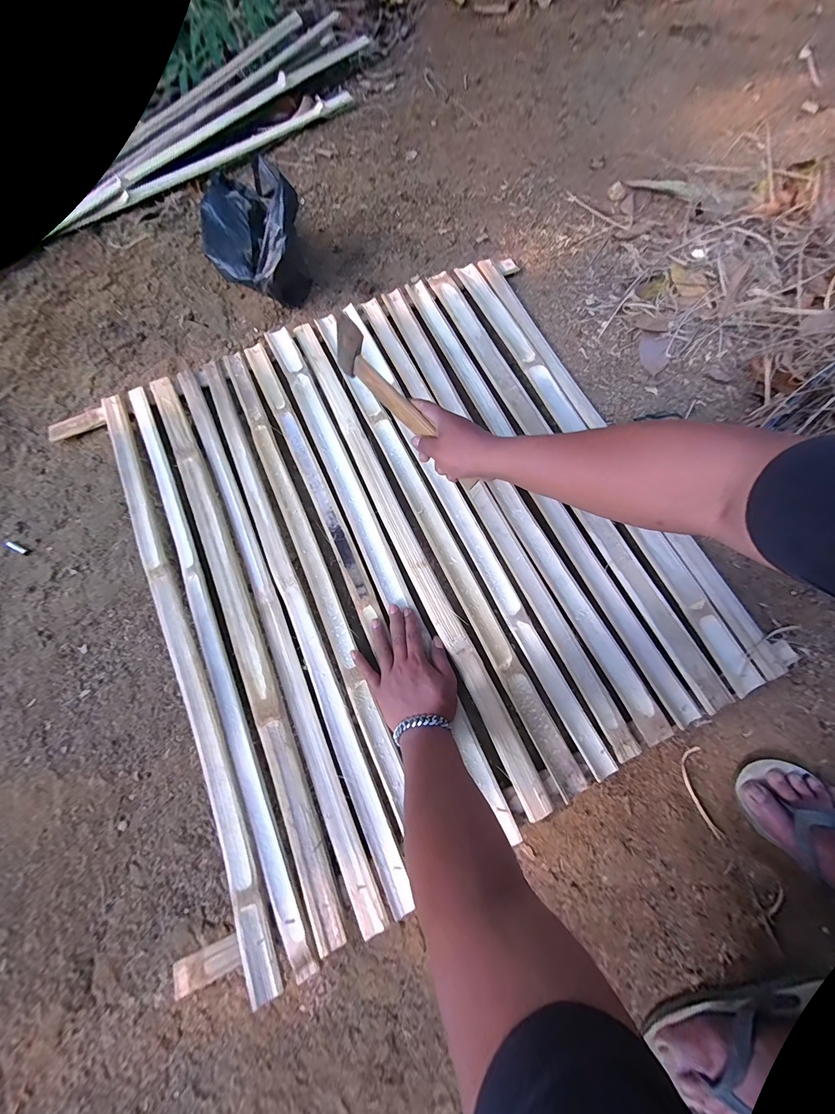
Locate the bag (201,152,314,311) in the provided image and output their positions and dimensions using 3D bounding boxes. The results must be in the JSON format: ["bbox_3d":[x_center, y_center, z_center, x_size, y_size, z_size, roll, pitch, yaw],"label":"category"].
[{"bbox_3d":[-0.322,-0.625,0.662,0.171,0.171,0.294,-25,74,-6],"label":"bag"}]

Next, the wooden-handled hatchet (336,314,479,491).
[{"bbox_3d":[-0.015,-0.197,0.479,0.027,0.060,0.268,-43,92,-10],"label":"wooden-handled hatchet"}]

